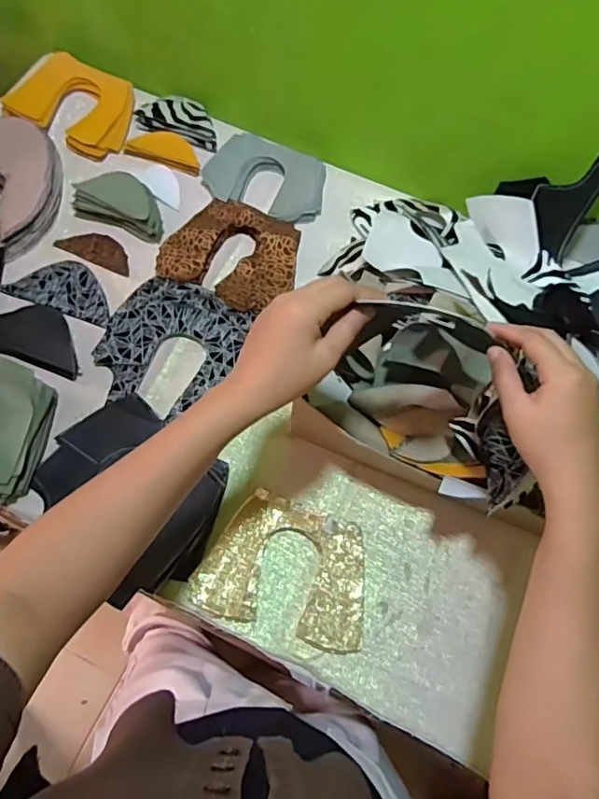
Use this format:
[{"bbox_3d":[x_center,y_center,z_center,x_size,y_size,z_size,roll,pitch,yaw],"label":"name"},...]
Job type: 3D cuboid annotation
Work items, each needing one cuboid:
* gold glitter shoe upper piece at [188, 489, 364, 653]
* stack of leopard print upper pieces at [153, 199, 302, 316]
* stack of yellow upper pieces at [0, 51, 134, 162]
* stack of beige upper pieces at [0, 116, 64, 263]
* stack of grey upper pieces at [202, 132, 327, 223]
[{"bbox_3d":[-0.011,0.171,0.583,0.171,0.019,0.128,16,67,4],"label":"gold glitter shoe upper piece"},{"bbox_3d":[-0.085,-0.190,0.721,0.167,0.014,0.134,22,68,7],"label":"stack of leopard print upper pieces"},{"bbox_3d":[-0.321,-0.420,0.805,0.167,0.036,0.129,20,68,6],"label":"stack of yellow upper pieces"},{"bbox_3d":[-0.399,-0.293,0.739,0.173,0.055,0.171,21,68,6],"label":"stack of beige upper pieces"},{"bbox_3d":[-0.045,-0.300,0.766,0.165,0.020,0.105,22,68,7],"label":"stack of grey upper pieces"}]

